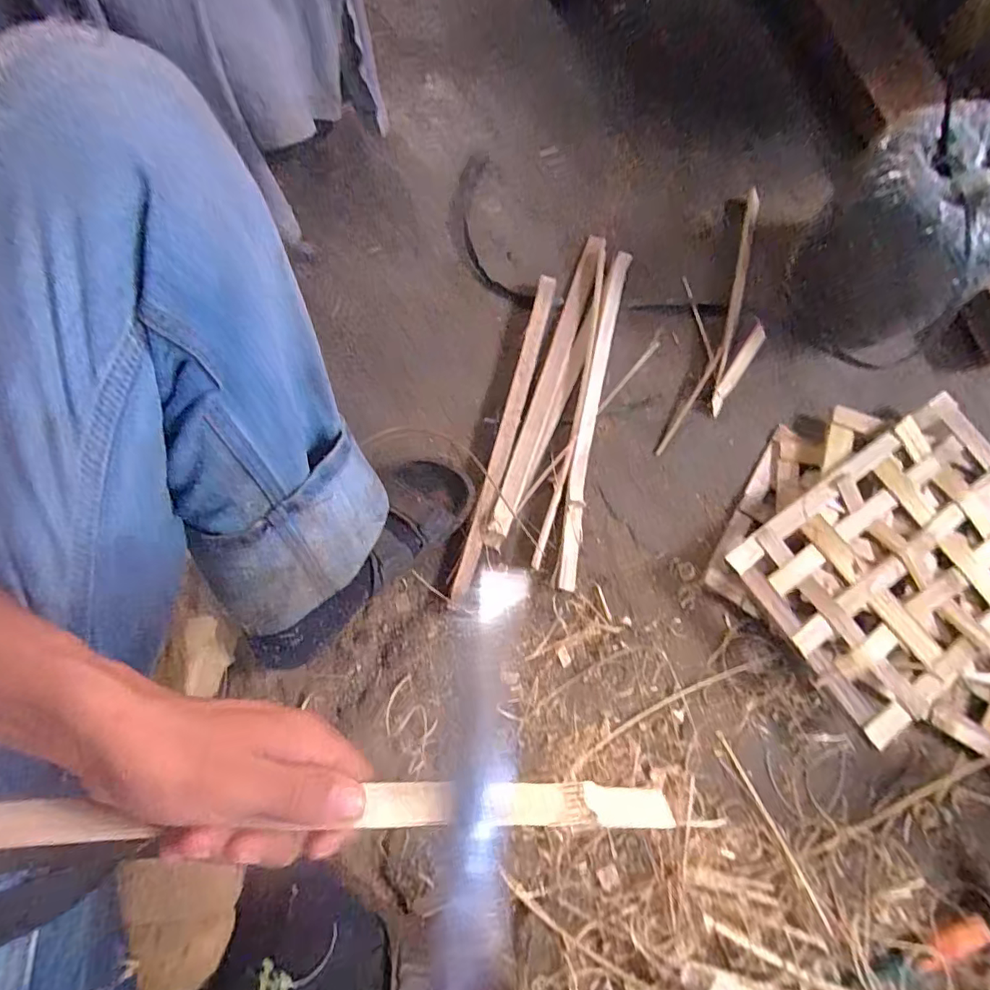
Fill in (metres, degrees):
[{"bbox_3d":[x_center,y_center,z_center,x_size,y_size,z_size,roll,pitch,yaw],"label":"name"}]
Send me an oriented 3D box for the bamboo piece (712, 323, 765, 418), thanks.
[{"bbox_3d":[0.294,-0.152,0.646,0.018,0.004,0.119,32,90,-8],"label":"bamboo piece"}]

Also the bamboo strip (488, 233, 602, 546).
[{"bbox_3d":[0.065,-0.140,0.643,0.026,0.012,0.398,19,77,3],"label":"bamboo strip"}]

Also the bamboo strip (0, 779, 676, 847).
[{"bbox_3d":[-0.105,0.142,0.236,0.374,0.005,0.022,2,32,-7],"label":"bamboo strip"}]

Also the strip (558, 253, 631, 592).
[{"bbox_3d":[0.117,-0.103,0.634,0.026,0.011,0.428,12,76,1],"label":"strip"}]

